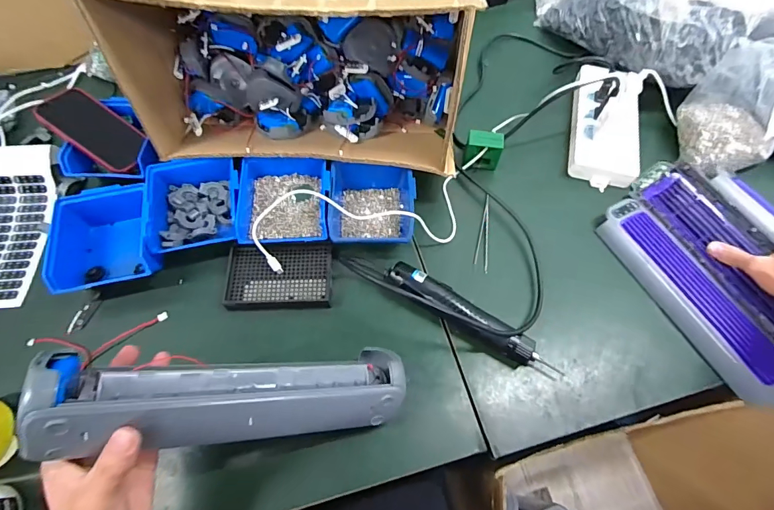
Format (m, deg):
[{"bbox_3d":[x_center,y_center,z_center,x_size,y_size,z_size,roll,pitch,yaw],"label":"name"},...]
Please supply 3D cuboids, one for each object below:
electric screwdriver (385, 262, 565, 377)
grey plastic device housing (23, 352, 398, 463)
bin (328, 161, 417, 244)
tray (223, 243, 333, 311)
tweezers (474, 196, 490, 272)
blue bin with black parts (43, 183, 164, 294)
[{"bbox_3d":[0.105,0.078,0.508,0.235,0.040,0.044,32,68,14],"label":"electric screwdriver"},{"bbox_3d":[-0.129,0.129,0.375,0.306,0.067,0.077,7,65,-28],"label":"grey plastic device housing"},{"bbox_3d":[-0.020,-0.072,0.572,0.116,0.061,0.133,-1,64,-1],"label":"bin"},{"bbox_3d":[-0.142,0.027,0.538,0.135,0.028,0.086,-2,62,-1],"label":"tray"},{"bbox_3d":[0.137,-0.035,0.581,0.018,0.004,0.127,6,62,3],"label":"tweezers"},{"bbox_3d":[-0.373,-0.025,0.564,0.123,0.092,0.156,-13,69,-5],"label":"blue bin with black parts"}]

